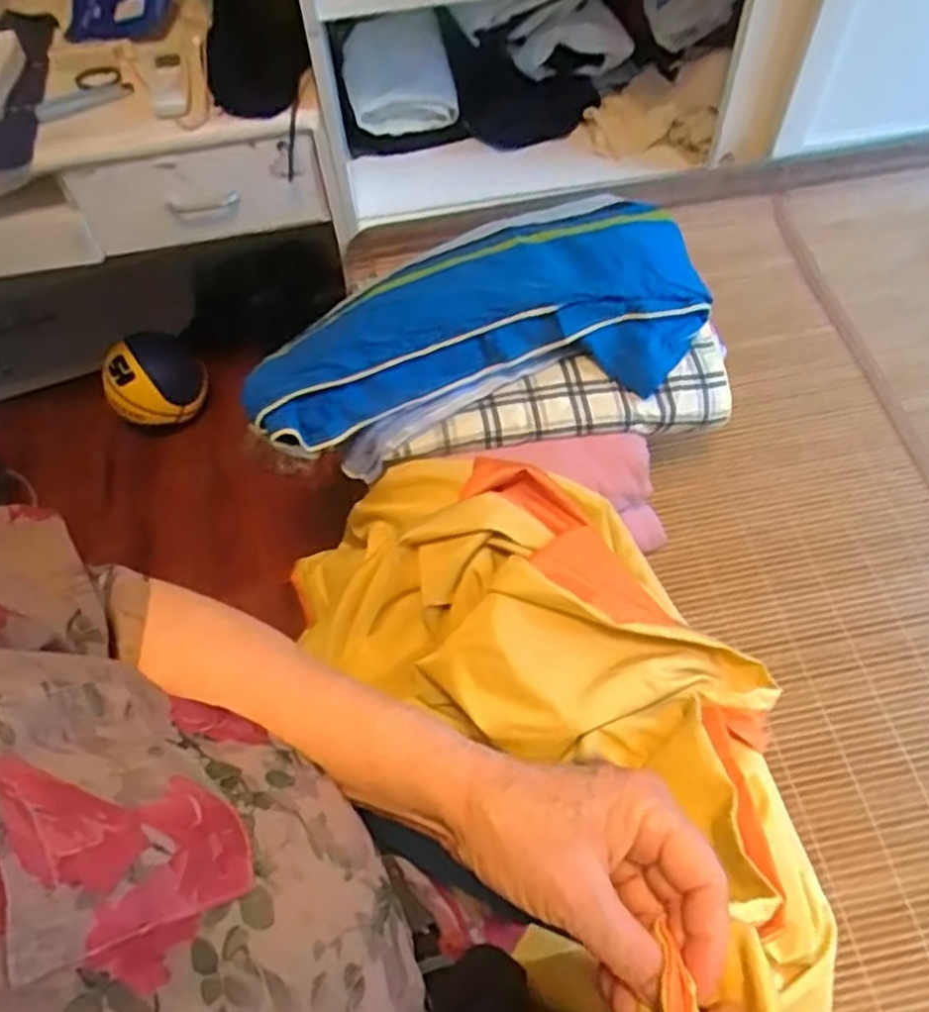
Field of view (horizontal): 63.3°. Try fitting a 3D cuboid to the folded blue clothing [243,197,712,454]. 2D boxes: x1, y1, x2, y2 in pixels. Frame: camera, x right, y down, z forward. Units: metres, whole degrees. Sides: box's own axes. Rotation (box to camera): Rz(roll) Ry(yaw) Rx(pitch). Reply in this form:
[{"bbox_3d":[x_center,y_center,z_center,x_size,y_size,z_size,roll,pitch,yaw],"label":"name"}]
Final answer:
[{"bbox_3d":[0.014,-0.225,0.888,0.527,0.092,0.235,-12,59,-4],"label":"folded blue clothing"}]

